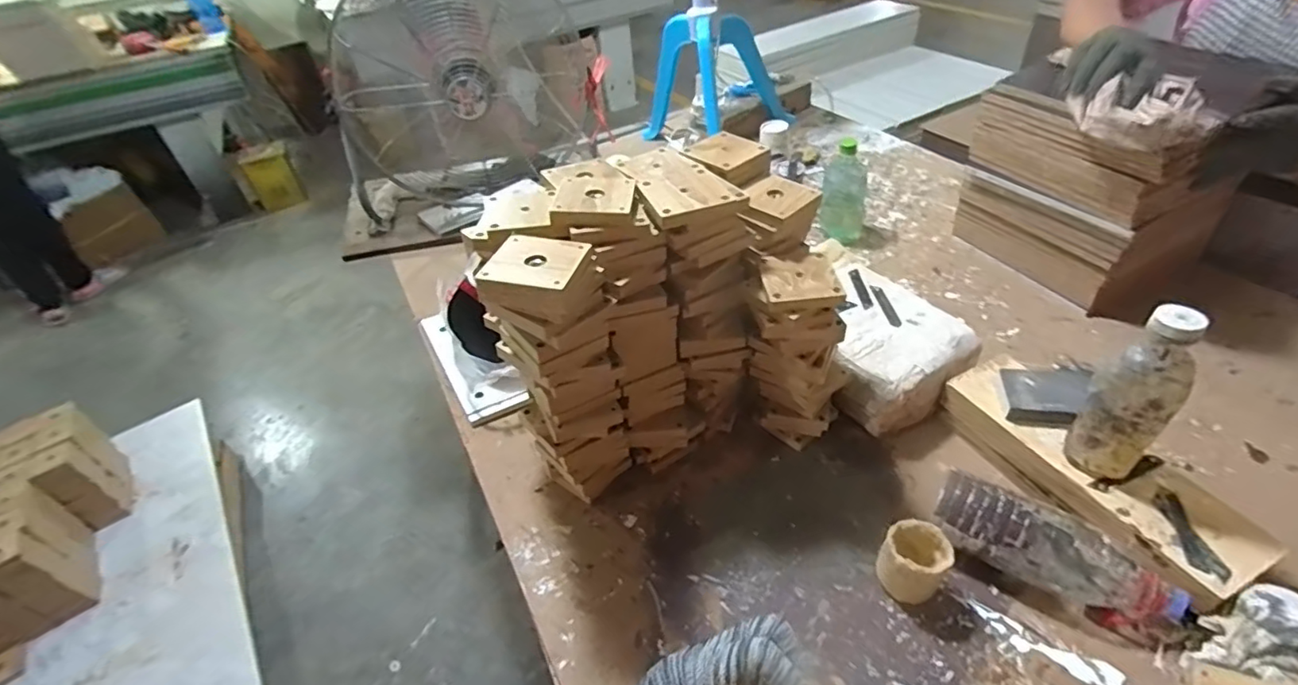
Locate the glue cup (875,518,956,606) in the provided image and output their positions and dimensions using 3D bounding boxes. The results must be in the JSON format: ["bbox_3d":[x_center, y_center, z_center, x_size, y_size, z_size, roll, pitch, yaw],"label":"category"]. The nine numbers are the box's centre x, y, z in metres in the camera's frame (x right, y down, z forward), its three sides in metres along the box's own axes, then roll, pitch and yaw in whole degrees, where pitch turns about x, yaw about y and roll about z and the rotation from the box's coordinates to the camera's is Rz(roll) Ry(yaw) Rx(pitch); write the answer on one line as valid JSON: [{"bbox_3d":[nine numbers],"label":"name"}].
[{"bbox_3d":[0.291,0.248,0.640,0.065,0.077,0.070,-4,42,4],"label":"glue cup"}]

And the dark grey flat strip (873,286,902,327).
[{"bbox_3d":[0.359,-0.056,0.868,0.016,0.005,0.092,-5,43,1],"label":"dark grey flat strip"}]

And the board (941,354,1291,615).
[{"bbox_3d":[0.524,0.154,0.699,0.116,0.075,0.338,-23,44,-17],"label":"board"}]

